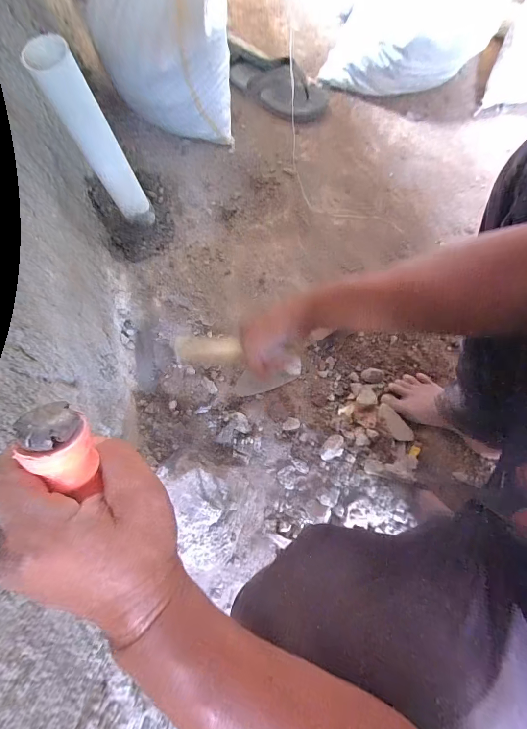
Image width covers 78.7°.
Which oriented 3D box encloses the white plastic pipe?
[{"bbox_3d":[-0.267,-0.353,0.535,0.060,0.292,0.048,-28,78,-5],"label":"white plastic pipe"}]

